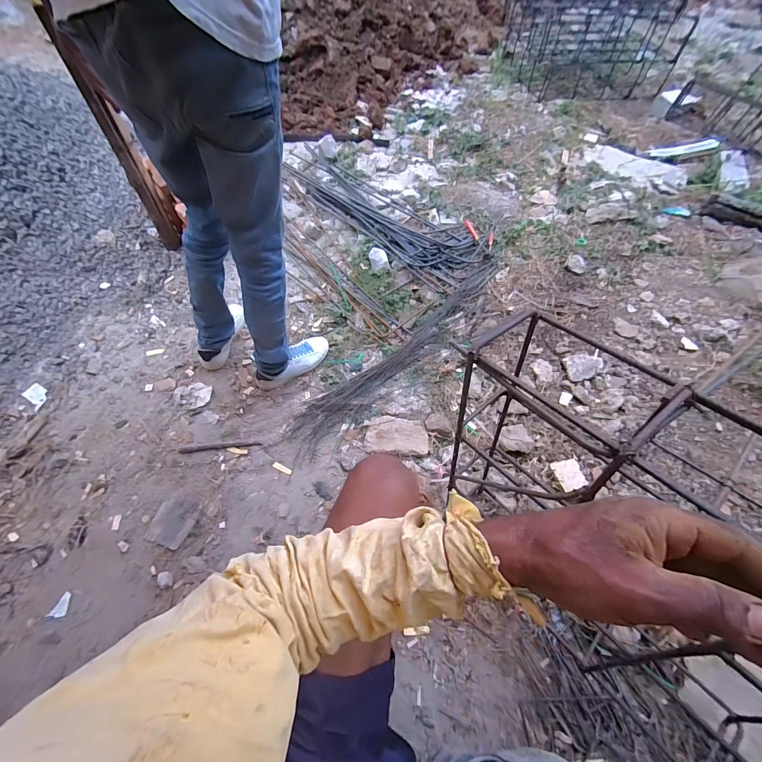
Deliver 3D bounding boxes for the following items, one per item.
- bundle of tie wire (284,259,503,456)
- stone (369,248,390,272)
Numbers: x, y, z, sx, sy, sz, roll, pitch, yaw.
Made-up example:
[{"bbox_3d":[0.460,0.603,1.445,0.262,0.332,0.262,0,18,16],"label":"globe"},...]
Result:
[{"bbox_3d":[0.082,-0.140,1.139,0.138,0.034,0.955,37,63,20],"label":"bundle of tie wire"},{"bbox_3d":[-0.009,-0.475,1.333,0.068,0.035,0.105,-14,61,-7],"label":"stone"}]

